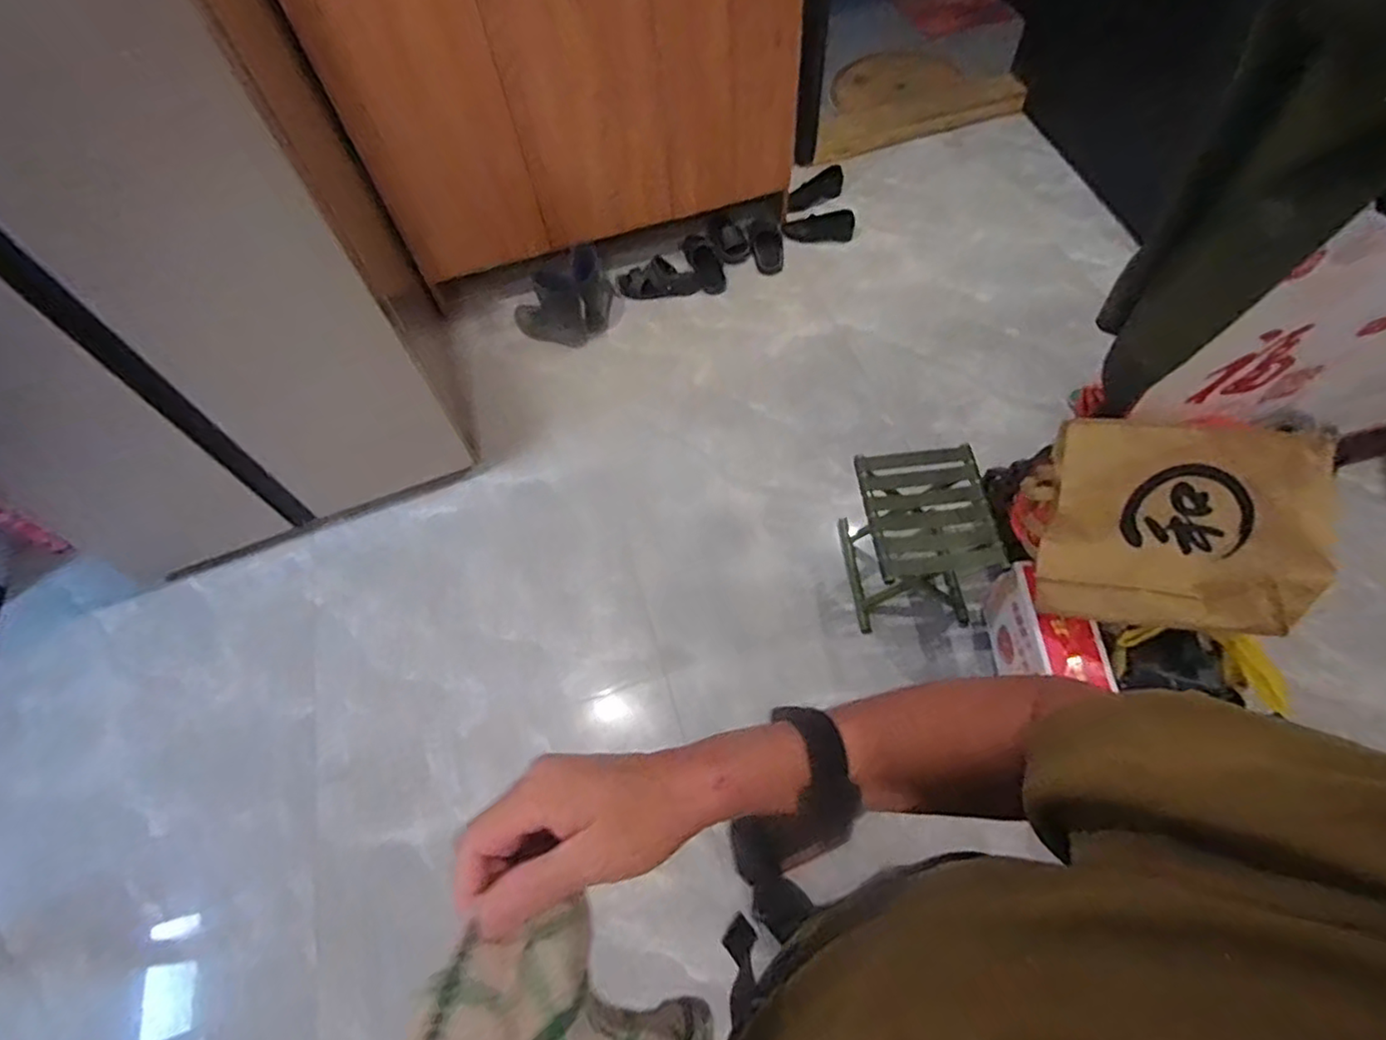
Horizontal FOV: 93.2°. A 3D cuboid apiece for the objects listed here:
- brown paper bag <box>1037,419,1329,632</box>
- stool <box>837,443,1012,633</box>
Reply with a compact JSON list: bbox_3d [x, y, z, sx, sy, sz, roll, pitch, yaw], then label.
[{"bbox_3d":[0.846,0.014,1.127,0.419,0.107,0.359,5,100,19],"label":"brown paper bag"},{"bbox_3d":[0.505,0.055,1.508,0.269,0.335,0.282,-5,58,-2],"label":"stool"}]

